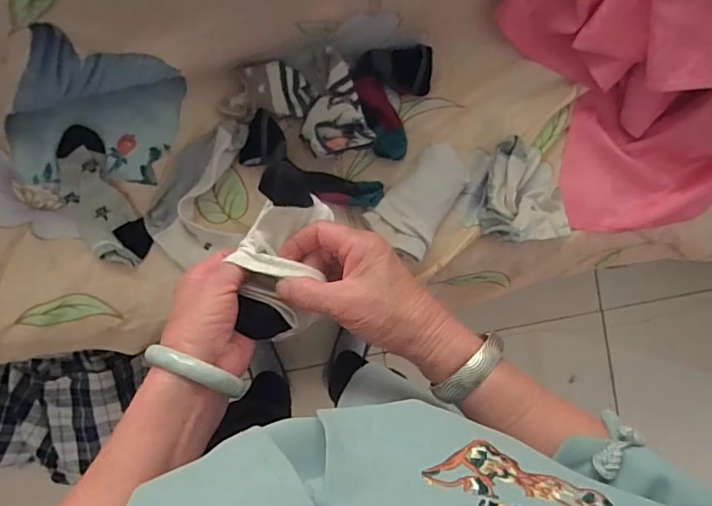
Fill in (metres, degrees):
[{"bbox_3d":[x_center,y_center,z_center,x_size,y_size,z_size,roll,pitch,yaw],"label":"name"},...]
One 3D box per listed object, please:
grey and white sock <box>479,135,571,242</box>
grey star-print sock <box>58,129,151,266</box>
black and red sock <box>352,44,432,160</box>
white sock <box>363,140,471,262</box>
[{"bbox_3d":[0.239,-0.088,0.702,0.121,0.048,0.144,6,90,-8],"label":"grey and white sock"},{"bbox_3d":[-0.334,-0.071,0.649,0.071,0.029,0.188,-27,94,-6],"label":"grey star-print sock"},{"bbox_3d":[0.056,-0.205,0.695,0.107,0.035,0.147,-9,92,-7],"label":"black and red sock"},{"bbox_3d":[0.092,-0.072,0.698,0.088,0.029,0.148,40,86,-6],"label":"white sock"}]

